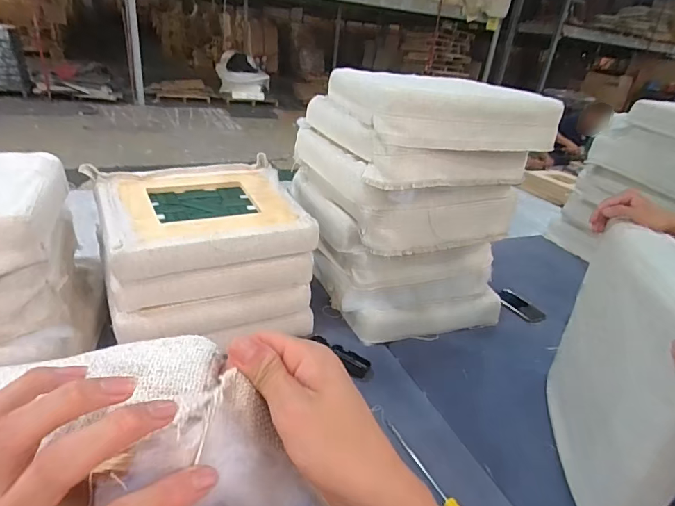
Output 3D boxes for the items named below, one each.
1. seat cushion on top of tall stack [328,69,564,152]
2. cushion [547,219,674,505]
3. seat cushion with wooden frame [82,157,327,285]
[{"bbox_3d":[0.242,-0.380,1.087,0.493,0.120,0.415,-4,29,-20],"label":"seat cushion on top of tall stack"},{"bbox_3d":[0.507,0.210,0.759,0.085,0.428,0.428,12,28,9],"label":"cushion"},{"bbox_3d":[-0.328,-0.100,1.033,0.437,0.099,0.400,-9,32,-29],"label":"seat cushion with wooden frame"}]

